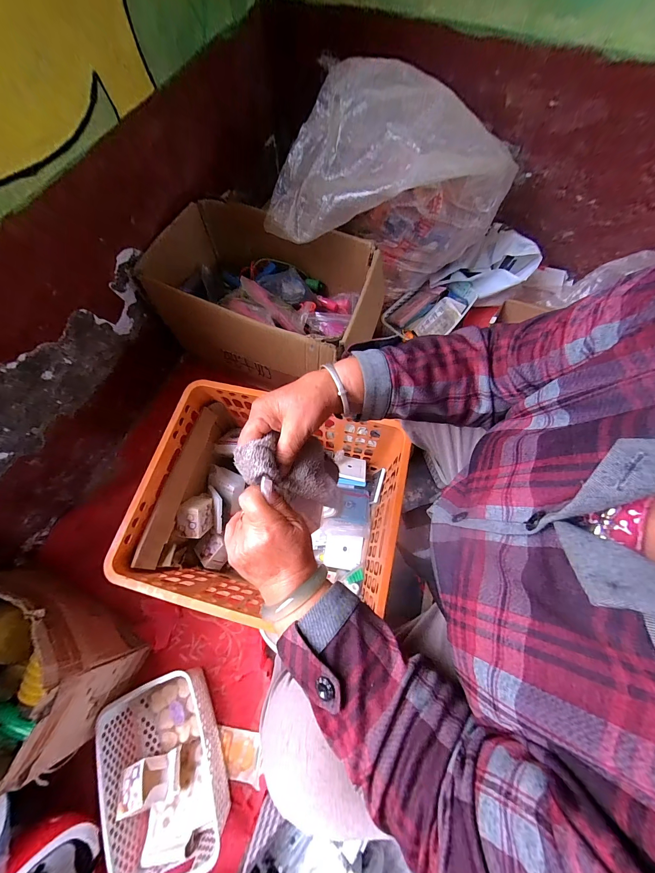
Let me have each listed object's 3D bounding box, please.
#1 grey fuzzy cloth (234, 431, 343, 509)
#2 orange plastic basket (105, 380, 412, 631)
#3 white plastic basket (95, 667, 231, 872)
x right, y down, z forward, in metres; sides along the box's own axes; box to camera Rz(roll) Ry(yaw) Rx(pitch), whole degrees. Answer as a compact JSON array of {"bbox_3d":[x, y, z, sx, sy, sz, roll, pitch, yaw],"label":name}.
[{"bbox_3d":[-0.032,0.031,0.319,0.123,0.025,0.064,23,69,-34],"label":"grey fuzzy cloth"},{"bbox_3d":[-0.107,0.148,0.648,0.468,0.241,0.394,13,70,6],"label":"orange plastic basket"},{"bbox_3d":[-0.321,0.652,0.598,0.203,0.104,0.299,-21,70,-7],"label":"white plastic basket"}]

